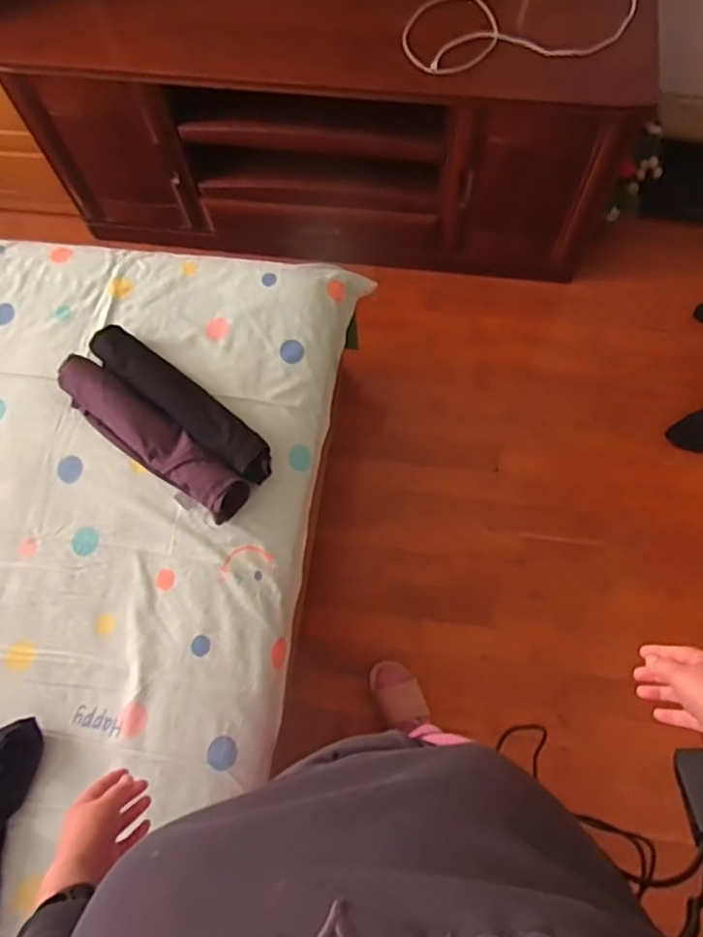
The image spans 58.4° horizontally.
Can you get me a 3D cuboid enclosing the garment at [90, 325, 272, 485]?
[{"bbox_3d":[-0.295,-0.116,1.105,0.407,0.065,0.081,37,77,14],"label":"garment"}]

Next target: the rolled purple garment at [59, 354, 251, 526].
[{"bbox_3d":[-0.346,-0.055,1.079,0.387,0.073,0.091,35,76,13],"label":"rolled purple garment"}]

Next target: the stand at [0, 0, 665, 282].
[{"bbox_3d":[-0.052,-0.856,1.542,1.340,0.570,0.440,9,72,6],"label":"stand"}]

